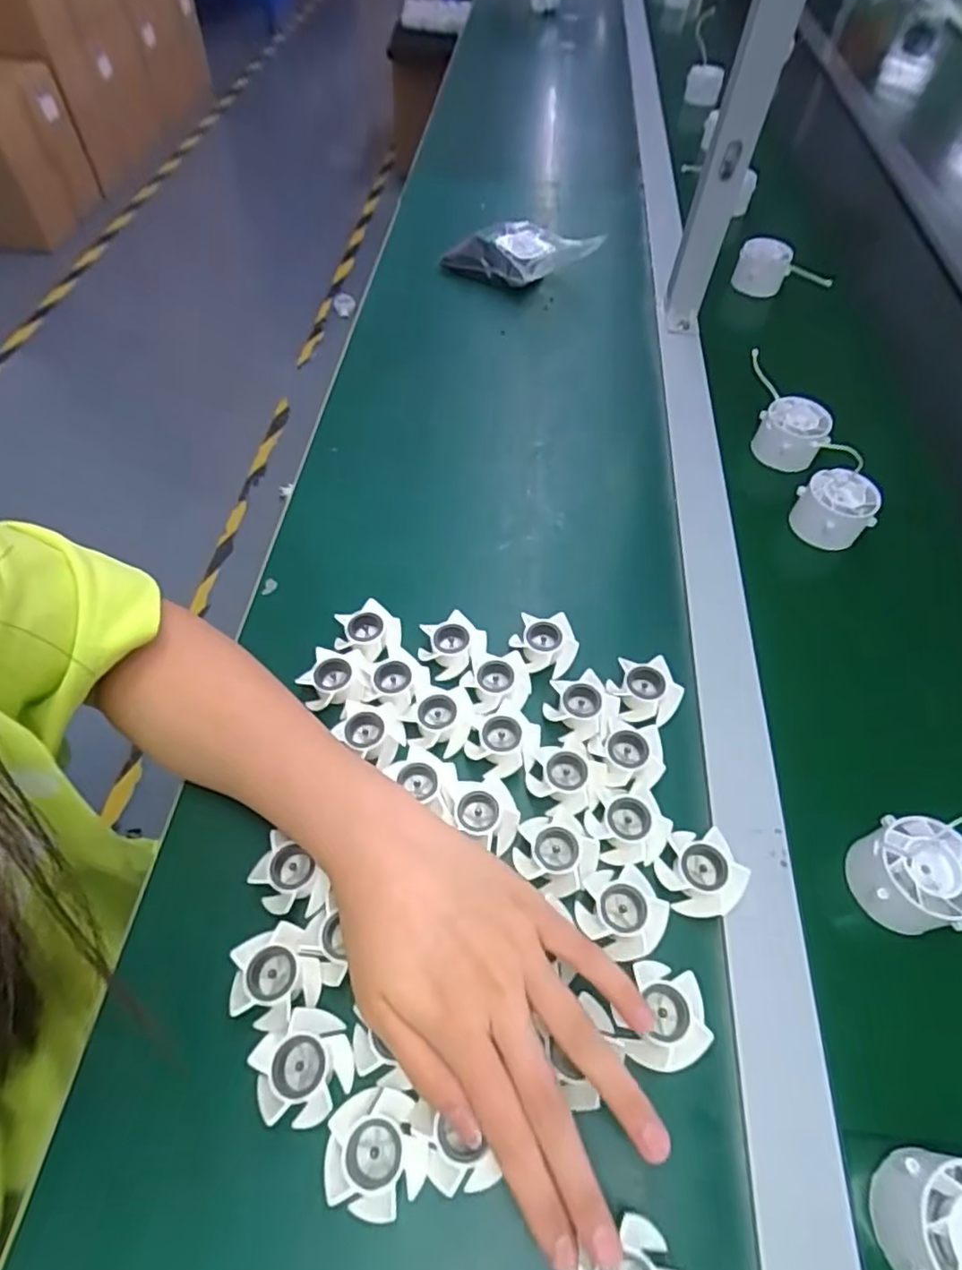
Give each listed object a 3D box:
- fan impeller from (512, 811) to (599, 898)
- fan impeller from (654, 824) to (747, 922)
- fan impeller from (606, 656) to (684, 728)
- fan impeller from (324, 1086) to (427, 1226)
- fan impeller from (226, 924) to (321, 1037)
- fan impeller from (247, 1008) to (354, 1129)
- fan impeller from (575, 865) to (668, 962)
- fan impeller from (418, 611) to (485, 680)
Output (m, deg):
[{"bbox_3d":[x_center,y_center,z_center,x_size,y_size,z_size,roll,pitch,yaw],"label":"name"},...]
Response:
[{"bbox_3d":[0.038,0.111,0.328,0.039,0.015,0.040,0,56,0],"label":"fan impeller"},{"bbox_3d":[0.111,0.120,0.323,0.039,0.018,0.040,-15,57,-9],"label":"fan impeller"},{"bbox_3d":[0.097,0.033,0.380,0.035,0.017,0.041,-26,59,-16],"label":"fan impeller"},{"bbox_3d":[-0.043,0.213,0.263,0.039,0.020,0.041,-1,56,0],"label":"fan impeller"},{"bbox_3d":[-0.096,0.159,0.296,0.039,0.015,0.040,1,56,-2],"label":"fan impeller"},{"bbox_3d":[-0.077,0.189,0.279,0.039,0.017,0.040,0,56,0],"label":"fan impeller"},{"bbox_3d":[0.068,0.135,0.311,0.039,0.015,0.037,0,56,0],"label":"fan impeller"},{"bbox_3d":[-0.019,0.007,0.403,0.037,0.017,0.037,-30,61,-18],"label":"fan impeller"}]

